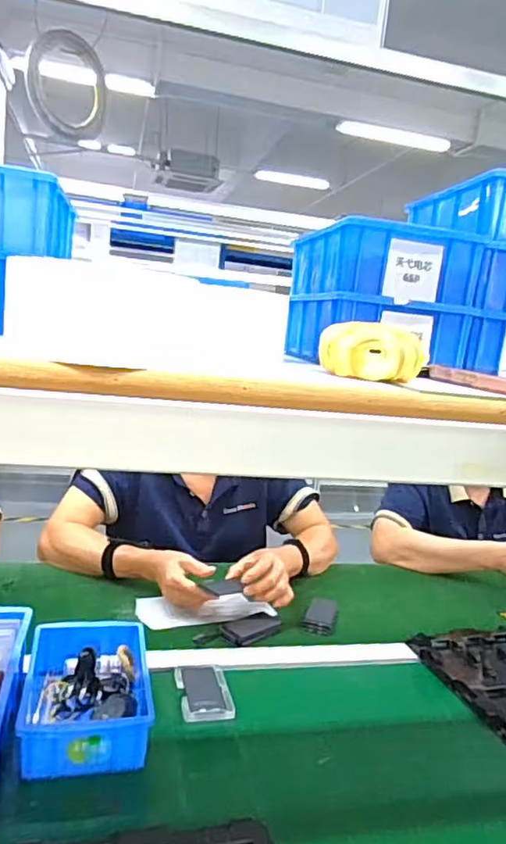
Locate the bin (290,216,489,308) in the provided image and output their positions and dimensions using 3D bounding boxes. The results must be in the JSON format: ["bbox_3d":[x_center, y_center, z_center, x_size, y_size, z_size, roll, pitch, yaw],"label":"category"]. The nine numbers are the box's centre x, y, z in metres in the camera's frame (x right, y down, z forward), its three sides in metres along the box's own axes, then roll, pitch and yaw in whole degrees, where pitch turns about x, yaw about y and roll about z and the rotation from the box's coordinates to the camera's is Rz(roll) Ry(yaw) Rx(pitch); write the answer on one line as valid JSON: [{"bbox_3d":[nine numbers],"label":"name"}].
[{"bbox_3d":[0.119,-0.148,0.577,0.128,0.057,0.168,3,10,-16],"label":"bin"}]

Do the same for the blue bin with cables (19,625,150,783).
[{"bbox_3d":[-0.193,0.309,0.687,0.133,0.057,0.215,3,10,-16],"label":"blue bin with cables"}]

